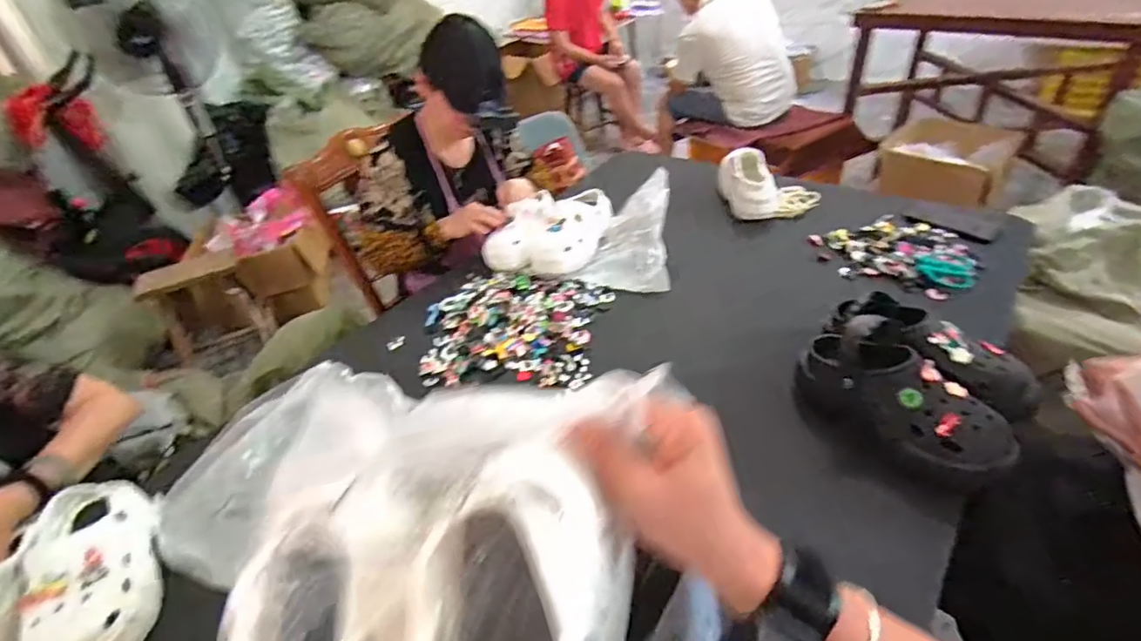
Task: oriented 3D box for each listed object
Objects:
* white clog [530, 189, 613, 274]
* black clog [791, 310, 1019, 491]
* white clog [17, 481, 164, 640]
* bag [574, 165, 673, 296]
[{"bbox_3d":[0.010,-0.198,1.176,0.102,0.098,0.221,18,46,28],"label":"white clog"},{"bbox_3d":[0.439,0.096,0.724,0.113,0.121,0.271,-28,44,-24],"label":"black clog"},{"bbox_3d":[-0.593,0.314,0.666,0.115,0.092,0.254,-27,43,-23],"label":"white clog"},{"bbox_3d":[0.111,-0.186,1.137,0.187,0.133,0.244,0,40,8],"label":"bag"}]

